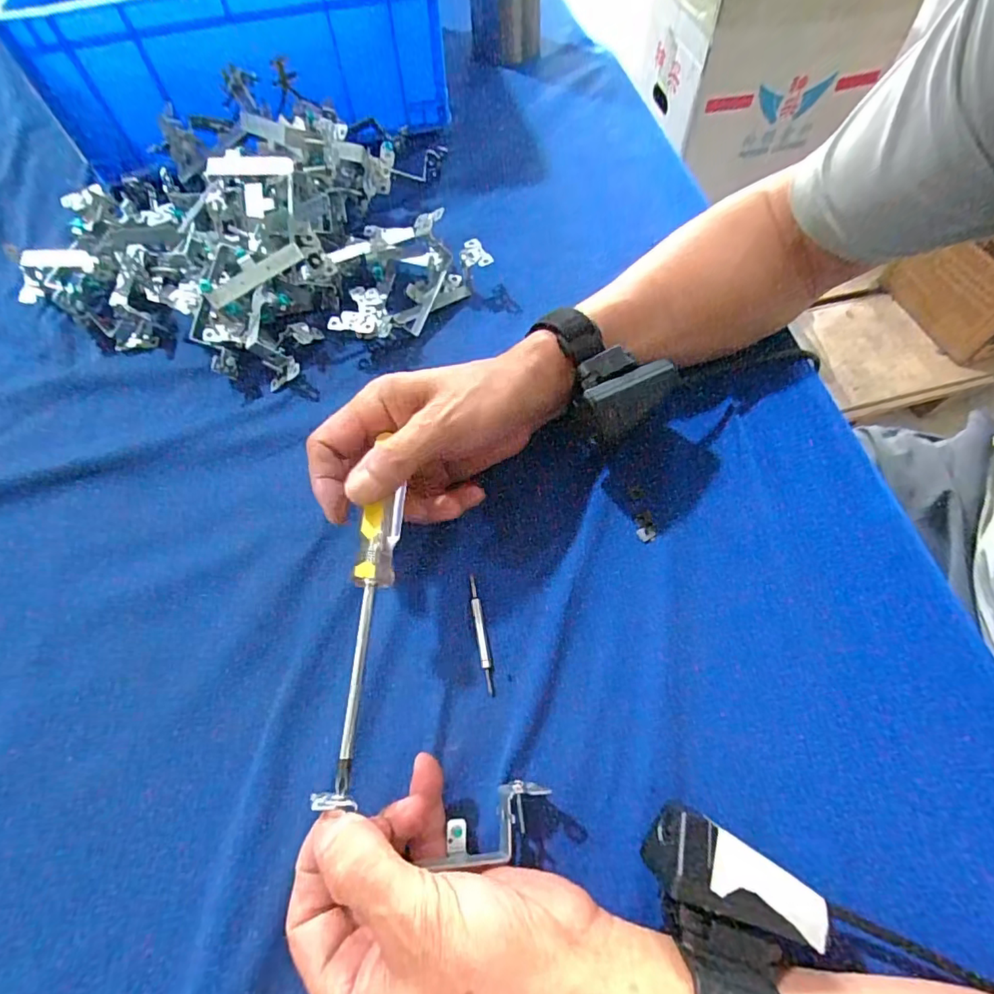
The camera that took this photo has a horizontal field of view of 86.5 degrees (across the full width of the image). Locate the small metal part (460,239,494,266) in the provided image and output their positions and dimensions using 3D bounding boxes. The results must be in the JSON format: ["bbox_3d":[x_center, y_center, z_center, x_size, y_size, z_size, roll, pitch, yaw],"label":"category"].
[{"bbox_3d":[-0.017,-0.184,0.403,0.018,0.008,0.028,-32,67,-13],"label":"small metal part"}]

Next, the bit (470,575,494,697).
[{"bbox_3d":[-0.009,0.079,0.307,0.006,0.007,0.069,-11,64,-4],"label":"bit"}]

